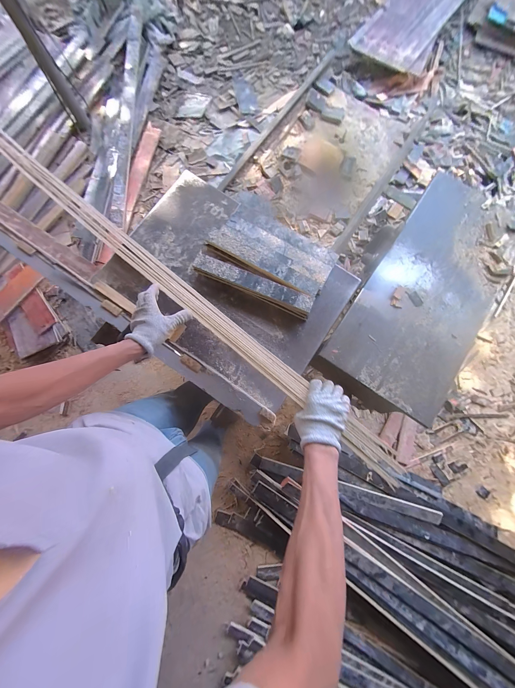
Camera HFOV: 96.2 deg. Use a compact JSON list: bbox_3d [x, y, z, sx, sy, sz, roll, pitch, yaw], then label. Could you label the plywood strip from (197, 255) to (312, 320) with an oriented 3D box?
[{"bbox_3d":[-0.009,-0.179,0.718,0.369,0.068,0.061,23,79,5],"label":"plywood strip"}]

